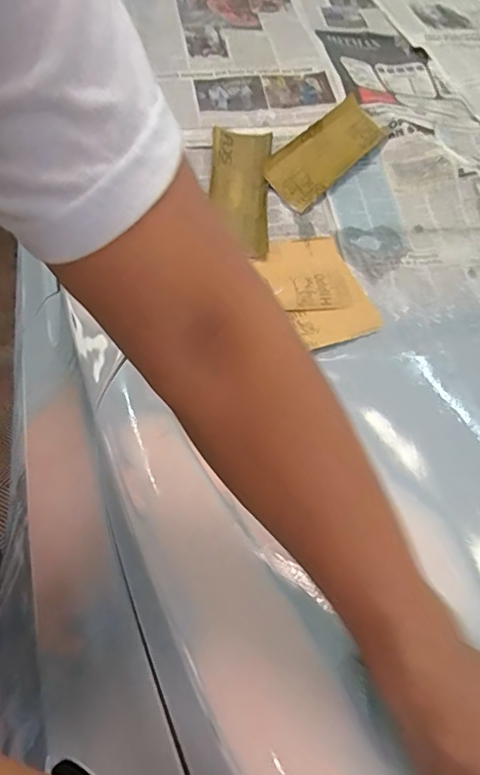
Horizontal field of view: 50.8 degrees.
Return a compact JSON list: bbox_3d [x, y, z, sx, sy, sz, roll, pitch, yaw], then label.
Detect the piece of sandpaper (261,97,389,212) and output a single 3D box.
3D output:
[{"bbox_3d":[0.127,-0.351,0.751,0.092,0.019,0.213,43,74,7],"label":"piece of sandpaper"}]

